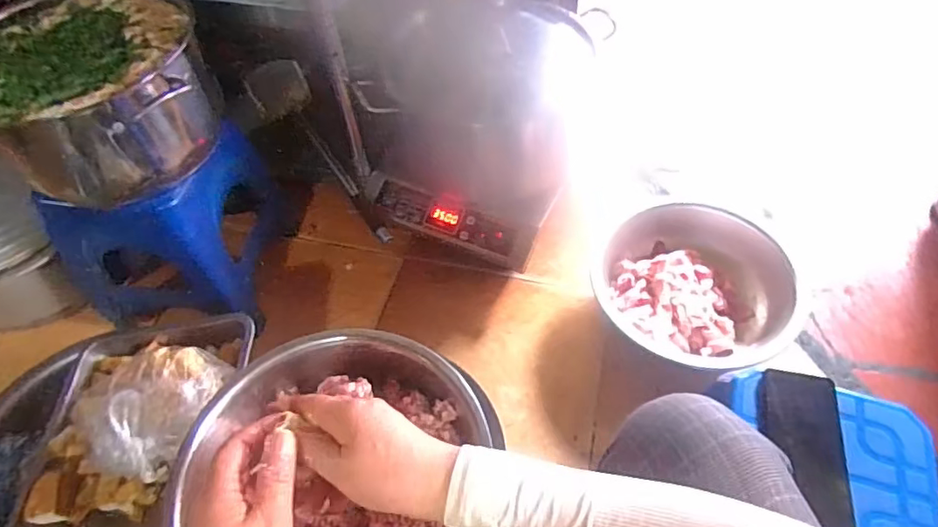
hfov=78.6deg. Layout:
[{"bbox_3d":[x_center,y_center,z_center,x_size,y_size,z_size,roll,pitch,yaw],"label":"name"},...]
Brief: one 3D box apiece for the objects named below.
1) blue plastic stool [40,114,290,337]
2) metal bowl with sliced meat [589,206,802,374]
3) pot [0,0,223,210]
[{"bbox_3d":[-0.523,-0.076,1.004,0.290,0.273,0.306,-3,53,1],"label":"blue plastic stool"},{"bbox_3d":[0.387,0.035,0.999,0.332,0.103,0.307,9,54,9],"label":"metal bowl with sliced meat"},{"bbox_3d":[-0.531,-0.237,0.835,0.307,0.185,0.295,-20,55,-12],"label":"pot"}]

